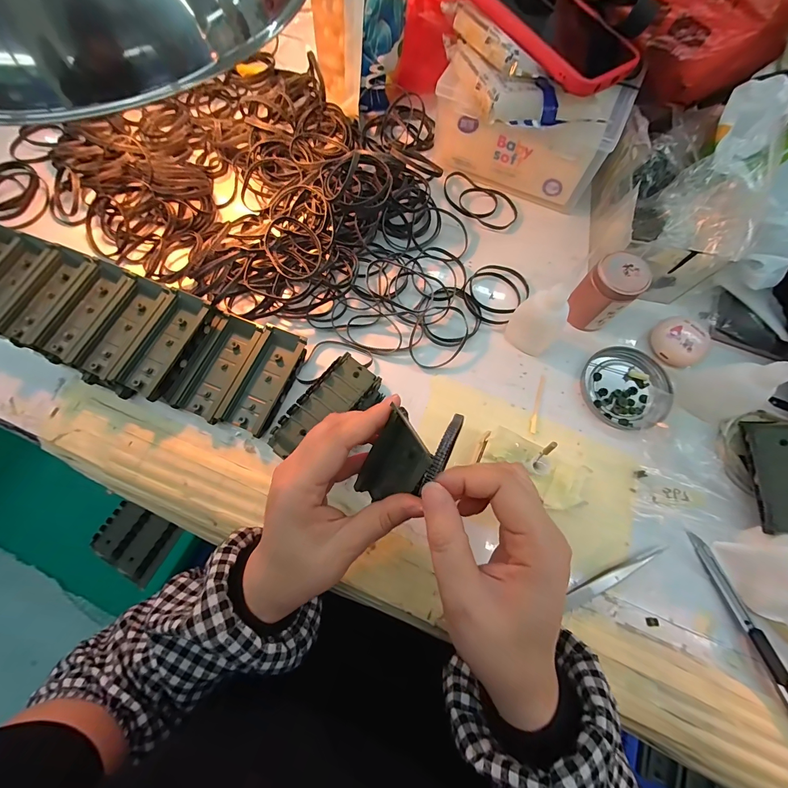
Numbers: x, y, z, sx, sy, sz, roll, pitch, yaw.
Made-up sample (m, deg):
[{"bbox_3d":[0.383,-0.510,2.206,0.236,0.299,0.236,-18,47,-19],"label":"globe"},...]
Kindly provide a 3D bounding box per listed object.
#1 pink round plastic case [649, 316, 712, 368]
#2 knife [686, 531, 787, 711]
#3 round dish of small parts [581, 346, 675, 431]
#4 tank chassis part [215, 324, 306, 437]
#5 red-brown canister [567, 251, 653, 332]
[{"bbox_3d":[0.269,-0.049,0.328,0.040,0.021,0.047,-37,76,-11],"label":"pink round plastic case"},{"bbox_3d":[0.267,0.176,0.259,0.012,0.010,0.137,-16,73,-5],"label":"knife"},{"bbox_3d":[0.216,-0.007,0.324,0.076,0.010,0.081,0,72,0],"label":"round dish of small parts"},{"bbox_3d":[-0.117,-0.014,0.318,0.045,0.014,0.098,20,73,6],"label":"tank chassis part"},{"bbox_3d":[0.194,-0.092,0.321,0.039,0.064,0.043,-42,77,-12],"label":"red-brown canister"}]

